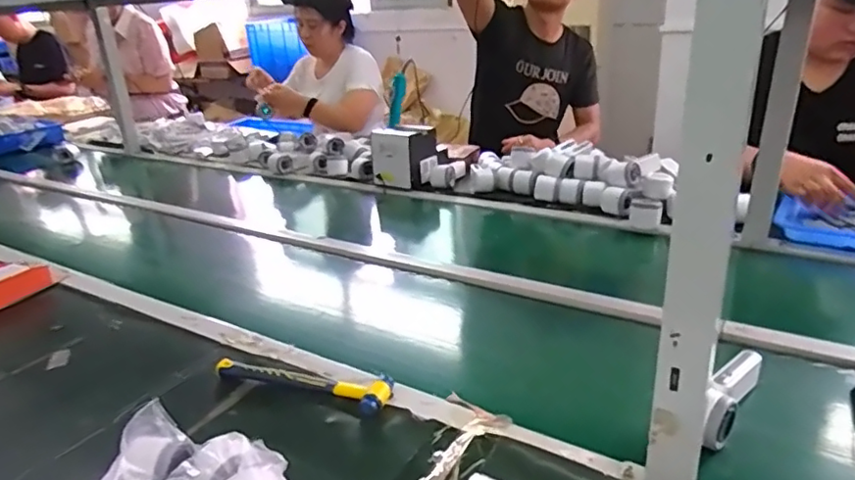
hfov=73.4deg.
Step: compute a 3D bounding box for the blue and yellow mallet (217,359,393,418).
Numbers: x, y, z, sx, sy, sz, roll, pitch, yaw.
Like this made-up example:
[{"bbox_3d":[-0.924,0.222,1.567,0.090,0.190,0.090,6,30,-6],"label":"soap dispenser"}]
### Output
[{"bbox_3d":[-0.161,0.181,0.745,0.244,0.023,0.064,7,25,24],"label":"blue and yellow mallet"}]

